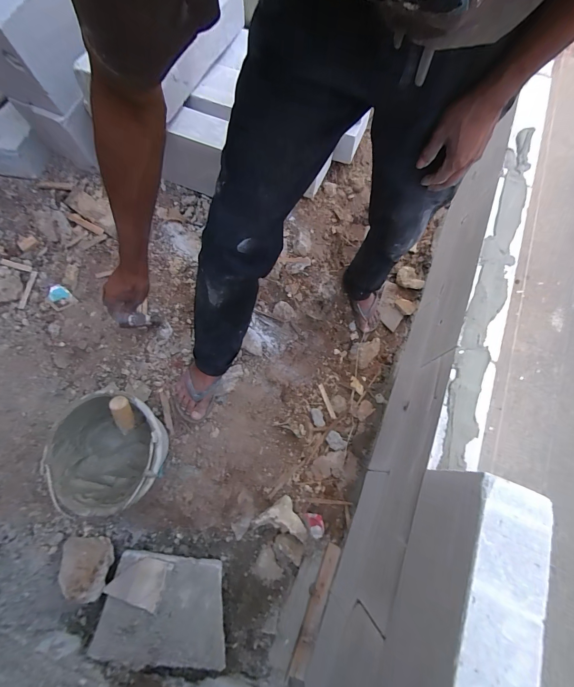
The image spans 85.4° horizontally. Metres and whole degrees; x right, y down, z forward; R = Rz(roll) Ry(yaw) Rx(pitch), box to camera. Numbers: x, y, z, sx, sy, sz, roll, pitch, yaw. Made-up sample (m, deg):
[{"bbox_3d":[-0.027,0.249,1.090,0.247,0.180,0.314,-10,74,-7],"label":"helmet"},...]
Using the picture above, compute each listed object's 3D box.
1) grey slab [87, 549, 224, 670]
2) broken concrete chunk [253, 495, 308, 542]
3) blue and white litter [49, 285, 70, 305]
[{"bbox_3d":[-0.284,0.635,0.749,0.285,0.028,0.200,15,55,-11],"label":"grey slab"},{"bbox_3d":[-0.007,0.521,0.944,0.156,0.045,0.096,17,70,6],"label":"broken concrete chunk"},{"bbox_3d":[-0.682,-0.148,0.926,0.055,0.016,0.048,33,72,11],"label":"blue and white litter"}]

